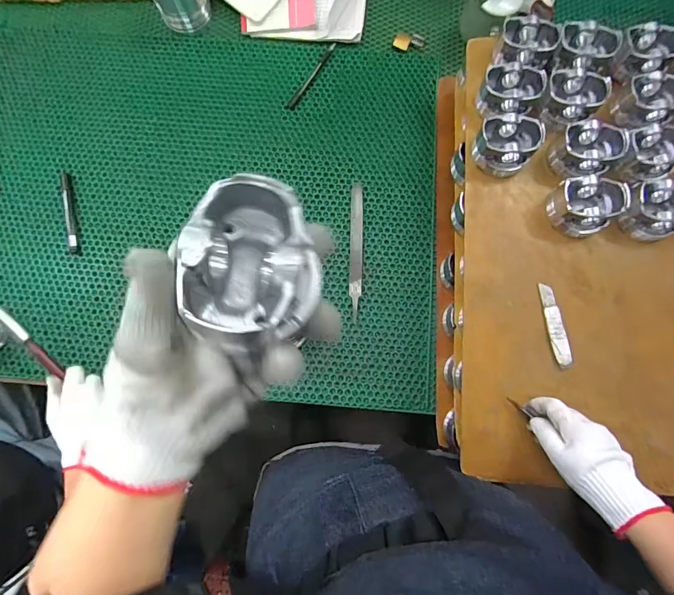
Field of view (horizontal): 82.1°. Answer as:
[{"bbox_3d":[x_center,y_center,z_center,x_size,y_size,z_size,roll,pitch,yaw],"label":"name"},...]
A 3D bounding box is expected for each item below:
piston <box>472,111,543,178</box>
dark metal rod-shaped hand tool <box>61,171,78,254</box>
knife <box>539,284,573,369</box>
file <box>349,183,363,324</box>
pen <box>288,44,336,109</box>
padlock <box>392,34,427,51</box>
[{"bbox_3d":[0.235,-0.215,0.539,0.075,0.053,0.074,0,79,0],"label":"piston"},{"bbox_3d":[-0.459,-0.148,0.661,0.018,0.009,0.145,-11,79,-2],"label":"dark metal rod-shaped hand tool"},{"bbox_3d":[0.290,0.036,0.513,0.021,0.013,0.110,-9,79,-2],"label":"knife"},{"bbox_3d":[0.032,-0.080,0.646,0.021,0.009,0.229,1,79,0],"label":"file"},{"bbox_3d":[-0.046,-0.407,0.710,0.012,0.007,0.148,32,80,6],"label":"pen"},{"bbox_3d":[0.135,-0.473,0.718,0.057,0.012,0.027,4,79,1],"label":"padlock"}]

